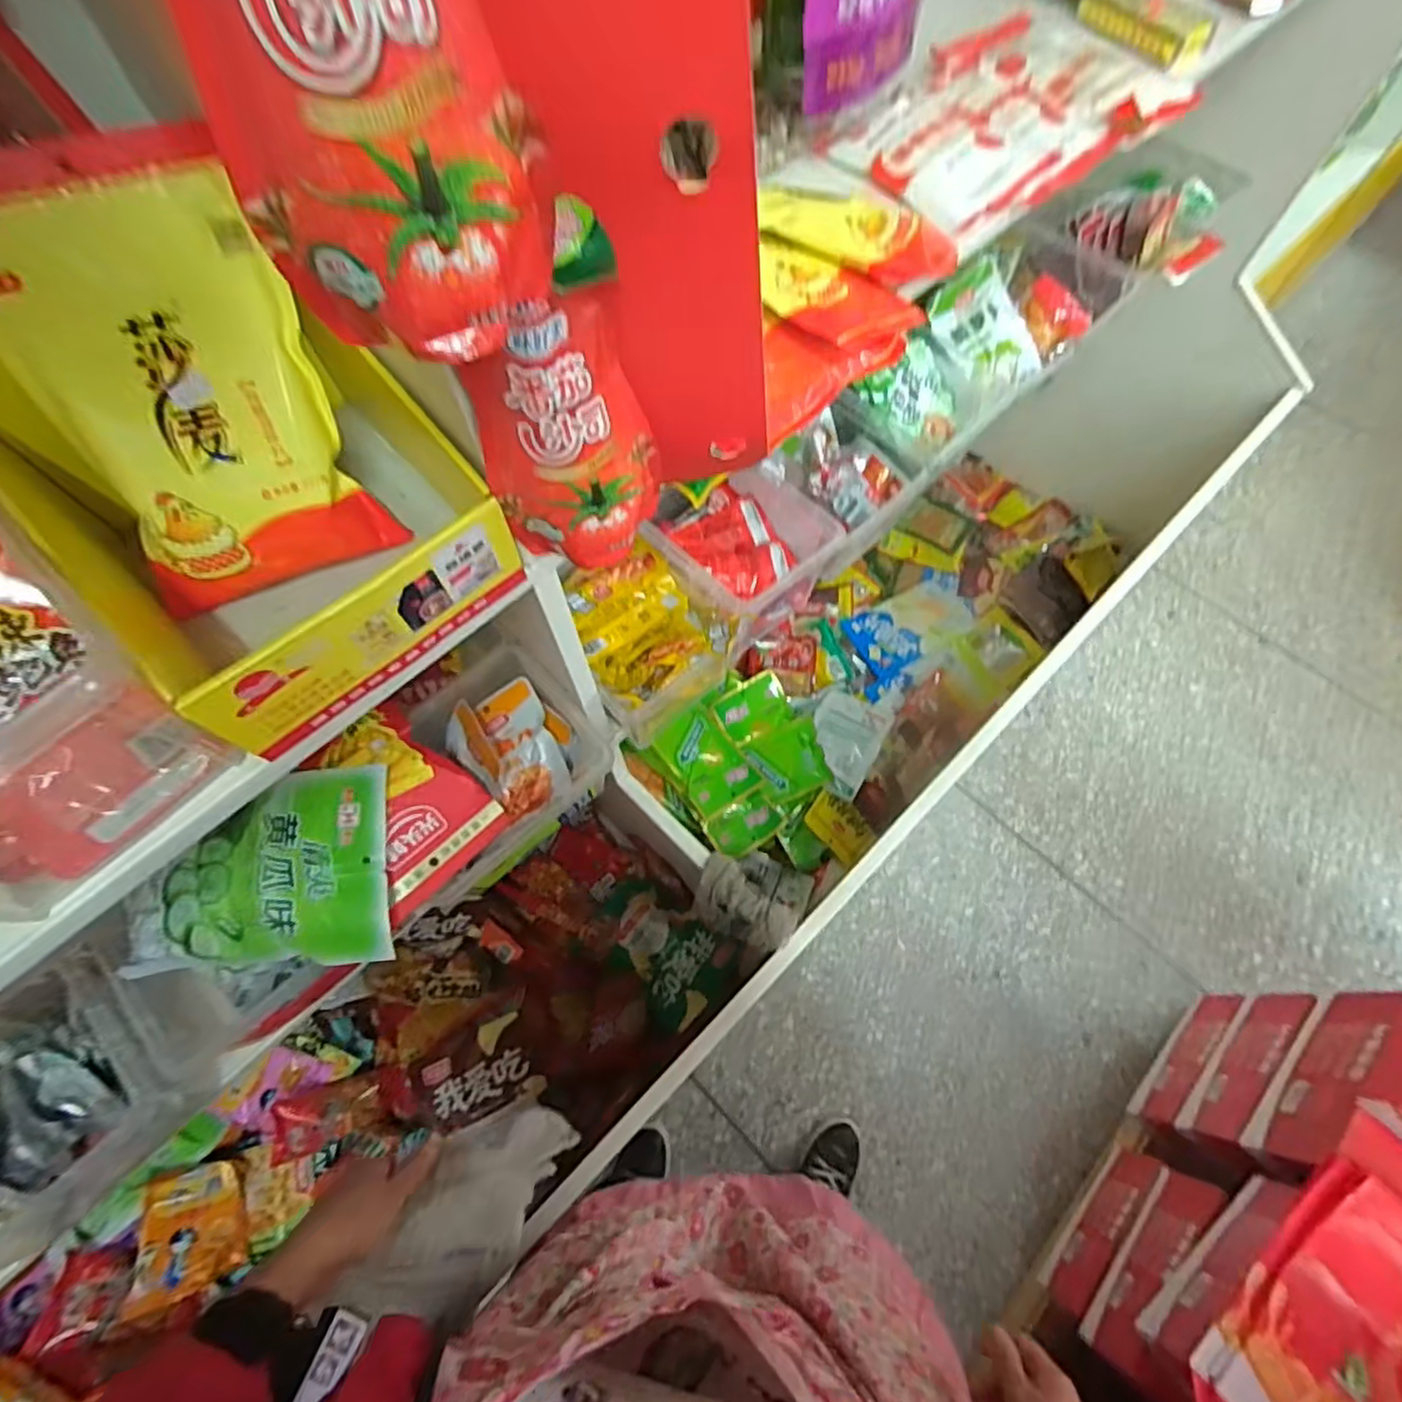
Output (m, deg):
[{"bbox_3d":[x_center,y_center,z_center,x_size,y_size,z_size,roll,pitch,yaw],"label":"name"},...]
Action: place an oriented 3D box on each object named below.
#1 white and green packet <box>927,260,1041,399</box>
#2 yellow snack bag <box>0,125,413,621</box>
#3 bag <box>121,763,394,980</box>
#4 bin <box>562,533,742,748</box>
[{"bbox_3d":[0.347,-0.446,0.835,0.103,0.011,0.139,-27,104,-1],"label":"white and green packet"},{"bbox_3d":[-0.278,-0.168,0.377,0.136,0.212,0.025,-24,28,-14],"label":"yellow snack bag"},{"bbox_3d":[-0.352,0.138,0.544,0.208,0.047,0.148,-8,65,-3],"label":"bag"},{"bbox_3d":[-0.053,-0.067,0.701,0.152,0.106,0.163,-28,68,-11],"label":"bin"}]

